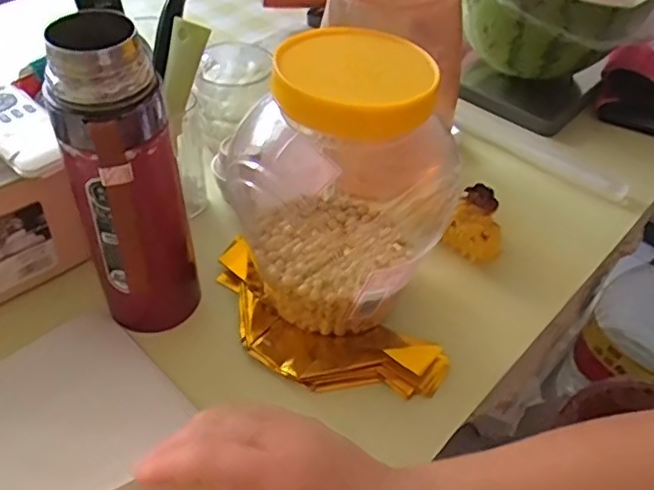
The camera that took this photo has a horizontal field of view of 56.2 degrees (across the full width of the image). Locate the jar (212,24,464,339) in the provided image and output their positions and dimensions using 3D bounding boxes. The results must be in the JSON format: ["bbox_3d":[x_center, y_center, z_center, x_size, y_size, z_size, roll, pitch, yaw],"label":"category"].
[{"bbox_3d":[0.008,-0.037,0.416,0.117,0.194,0.120,1,45,-1],"label":"jar"}]

